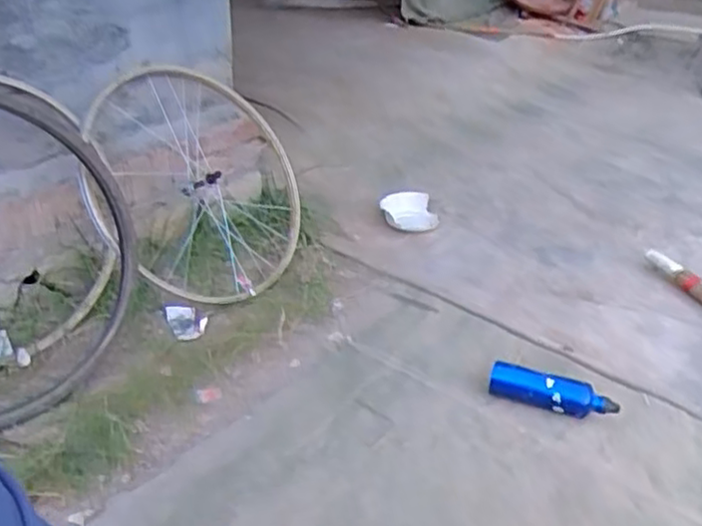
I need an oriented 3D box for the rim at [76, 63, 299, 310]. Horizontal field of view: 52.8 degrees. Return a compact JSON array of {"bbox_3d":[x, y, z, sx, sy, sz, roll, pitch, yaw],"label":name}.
[{"bbox_3d":[-0.372,-0.202,1.818,0.659,0.144,0.643,-11,75,-41],"label":"rim"}]

